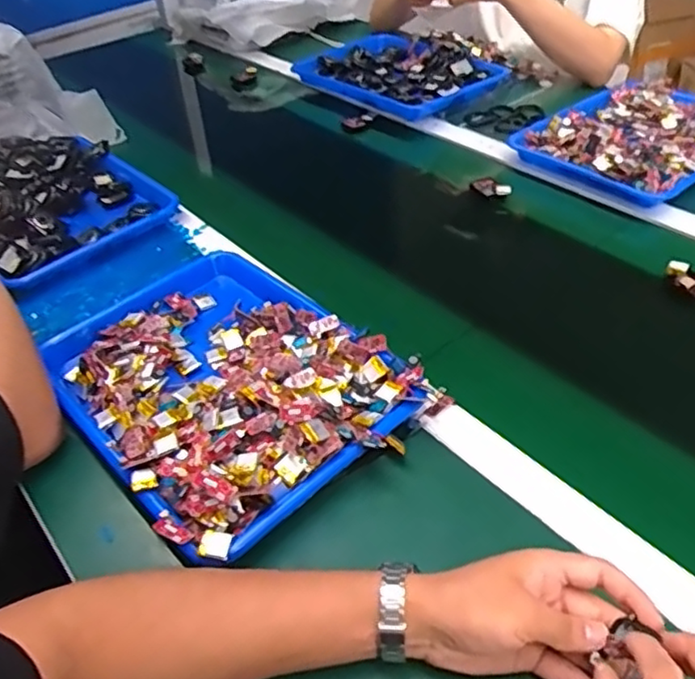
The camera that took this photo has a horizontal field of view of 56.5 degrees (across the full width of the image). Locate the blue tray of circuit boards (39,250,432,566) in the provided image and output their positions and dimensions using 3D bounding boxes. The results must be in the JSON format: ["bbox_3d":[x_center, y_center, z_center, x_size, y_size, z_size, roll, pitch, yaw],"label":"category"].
[{"bbox_3d":[-0.117,0.031,0.615,0.261,0.064,0.333,-33,49,-27],"label":"blue tray of circuit boards"}]

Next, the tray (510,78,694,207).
[{"bbox_3d":[0.424,-0.297,0.930,0.303,0.038,0.248,-33,49,-27],"label":"tray"}]

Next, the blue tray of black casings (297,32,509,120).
[{"bbox_3d":[0.104,-0.479,1.170,0.282,0.053,0.314,-29,47,-24],"label":"blue tray of black casings"}]

